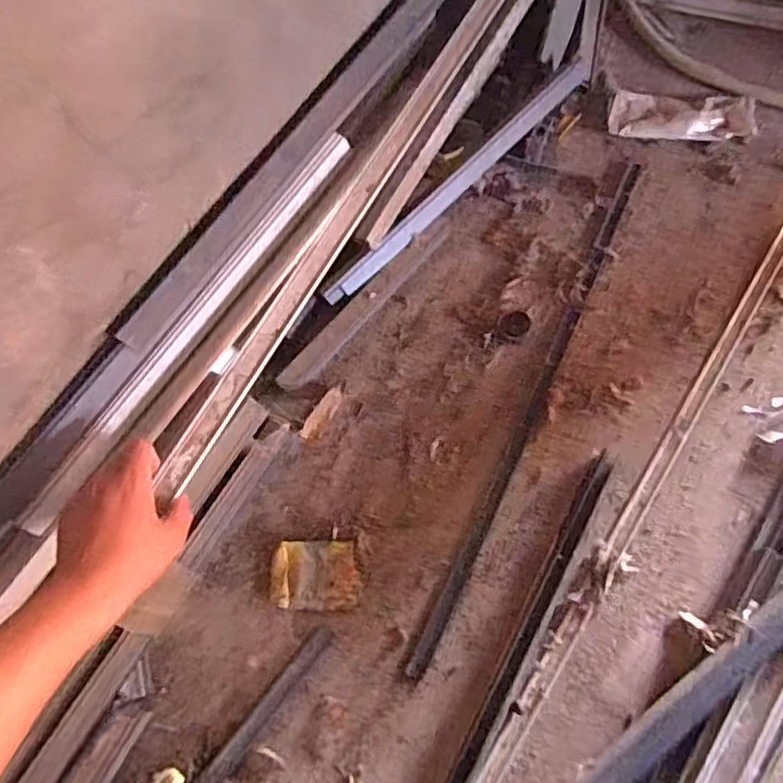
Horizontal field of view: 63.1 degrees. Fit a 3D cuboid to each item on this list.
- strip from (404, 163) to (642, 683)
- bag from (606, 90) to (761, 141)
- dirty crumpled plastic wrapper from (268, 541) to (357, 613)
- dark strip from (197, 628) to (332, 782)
[{"bbox_3d":[0.171,-0.009,0.725,0.023,0.007,0.671,23,70,12],"label":"strip"},{"bbox_3d":[0.390,-0.369,0.855,0.186,0.018,0.069,5,67,5],"label":"bag"},{"bbox_3d":[-0.080,0.191,0.664,0.089,0.008,0.067,1,67,3],"label":"dirty crumpled plastic wrapper"},{"bbox_3d":[-0.179,0.377,0.603,0.020,0.012,0.353,35,74,19],"label":"dark strip"}]

